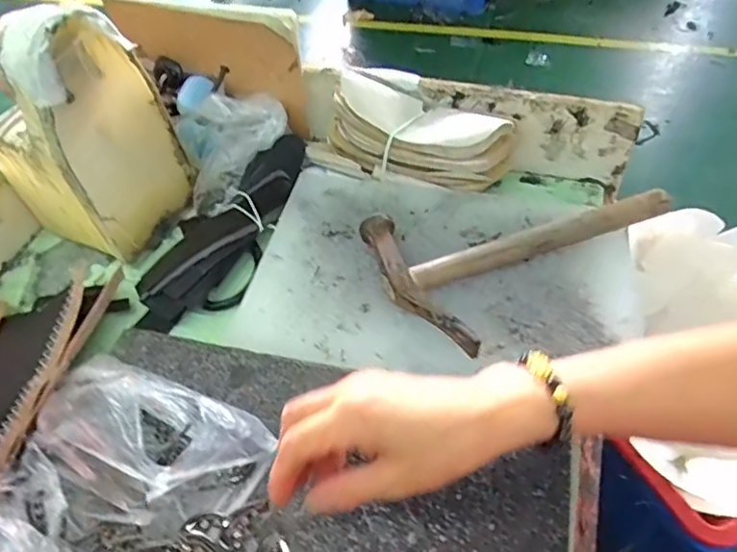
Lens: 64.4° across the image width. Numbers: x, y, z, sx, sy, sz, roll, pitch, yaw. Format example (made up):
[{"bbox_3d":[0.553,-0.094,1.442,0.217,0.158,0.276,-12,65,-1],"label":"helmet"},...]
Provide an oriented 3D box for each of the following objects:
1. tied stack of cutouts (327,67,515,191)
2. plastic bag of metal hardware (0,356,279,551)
[{"bbox_3d":[0.047,-0.135,0.541,0.163,0.067,0.074,18,54,17],"label":"tied stack of cutouts"},{"bbox_3d":[-0.151,0.120,0.358,0.168,0.051,0.145,11,53,12],"label":"plastic bag of metal hardware"}]

